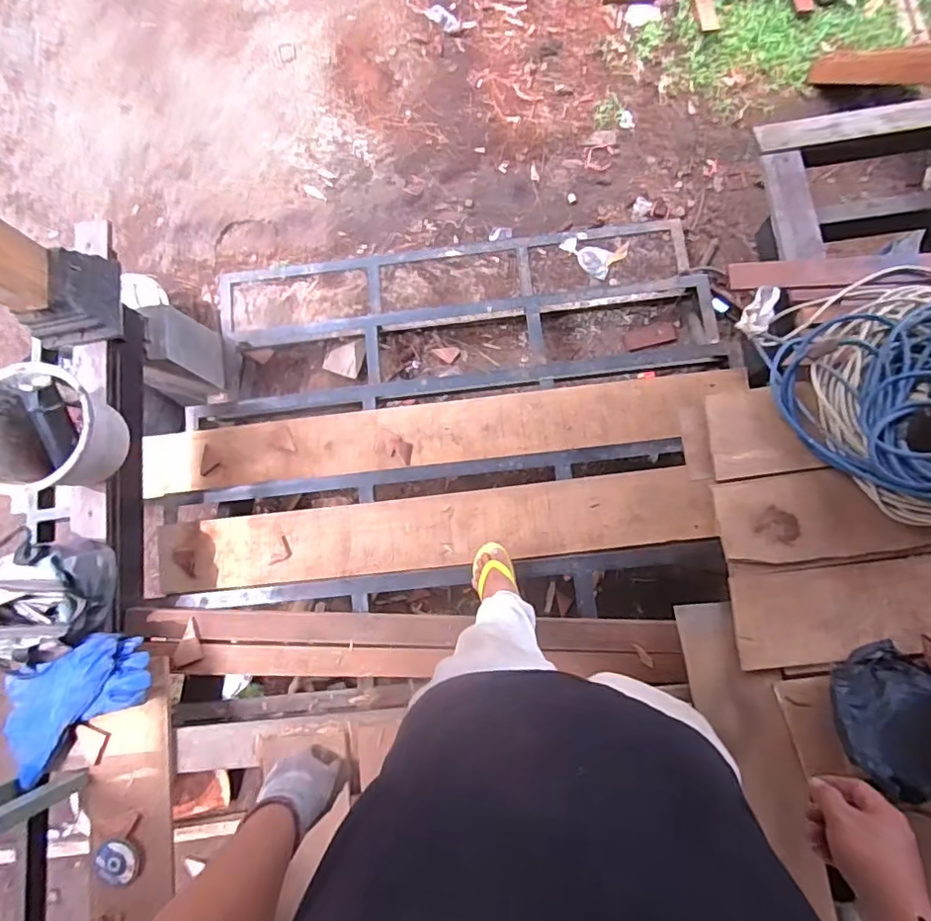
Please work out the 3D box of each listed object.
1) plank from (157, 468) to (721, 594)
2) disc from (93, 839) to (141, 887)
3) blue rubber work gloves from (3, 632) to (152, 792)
[{"bbox_3d":[-0.093,0.194,1.488,1.470,0.051,0.198,-6,82,2],"label":"plank"},{"bbox_3d":[-0.717,0.829,1.139,0.088,0.010,0.077,21,67,-15],"label":"disc"},{"bbox_3d":[-0.858,0.512,1.191,0.369,0.058,0.208,-34,80,-2],"label":"blue rubber work gloves"}]

